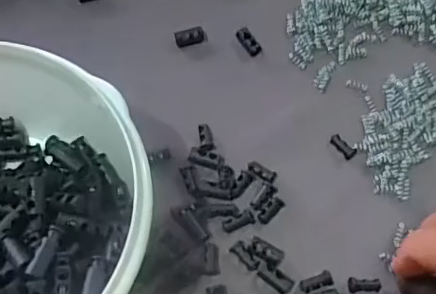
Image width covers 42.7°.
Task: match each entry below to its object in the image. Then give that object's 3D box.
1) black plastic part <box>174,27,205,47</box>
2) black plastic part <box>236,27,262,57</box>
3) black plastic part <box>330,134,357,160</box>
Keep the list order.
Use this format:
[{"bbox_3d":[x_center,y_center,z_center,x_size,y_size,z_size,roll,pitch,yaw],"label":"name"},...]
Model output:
[{"bbox_3d":[-0.018,-0.072,0.361,0.018,0.005,0.011,-12,67,-9],"label":"black plastic part"},{"bbox_3d":[0.020,-0.069,0.360,0.011,0.006,0.020,-27,70,-15],"label":"black plastic part"},{"bbox_3d":[0.075,-0.001,0.333,0.008,0.004,0.017,-36,72,-17],"label":"black plastic part"}]

